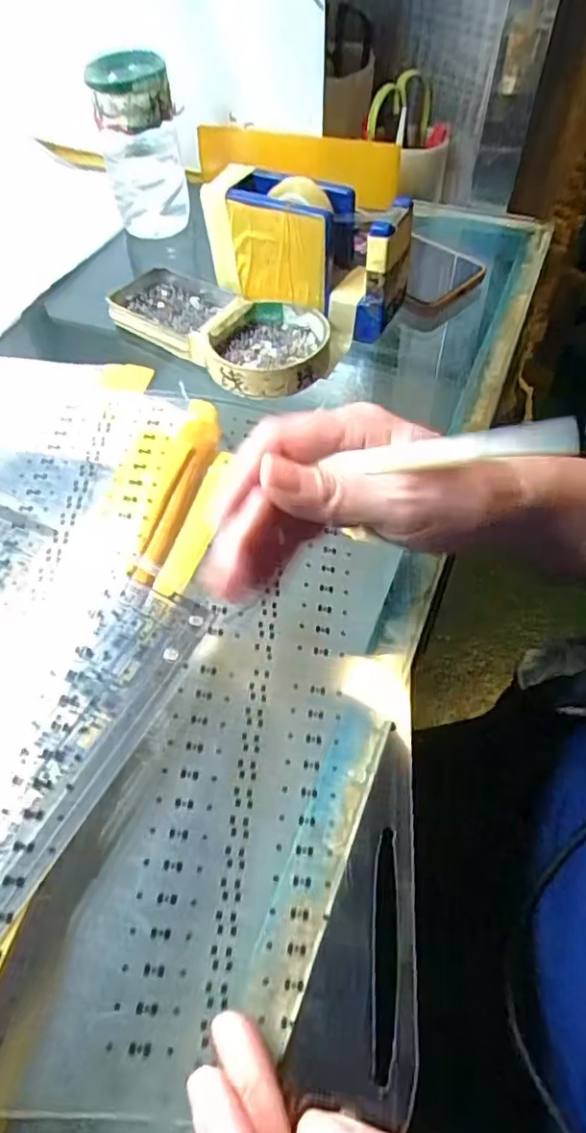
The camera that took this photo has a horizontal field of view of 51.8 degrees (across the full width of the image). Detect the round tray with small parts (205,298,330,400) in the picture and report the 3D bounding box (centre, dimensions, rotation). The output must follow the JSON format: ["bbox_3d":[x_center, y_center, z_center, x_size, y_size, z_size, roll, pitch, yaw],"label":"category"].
[{"bbox_3d":[-0.015,-0.149,0.411,0.079,0.024,0.083,6,55,6],"label":"round tray with small parts"}]

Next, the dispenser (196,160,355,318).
[{"bbox_3d":[-0.010,-0.225,0.416,0.099,0.071,0.052,13,57,10],"label":"dispenser"}]

